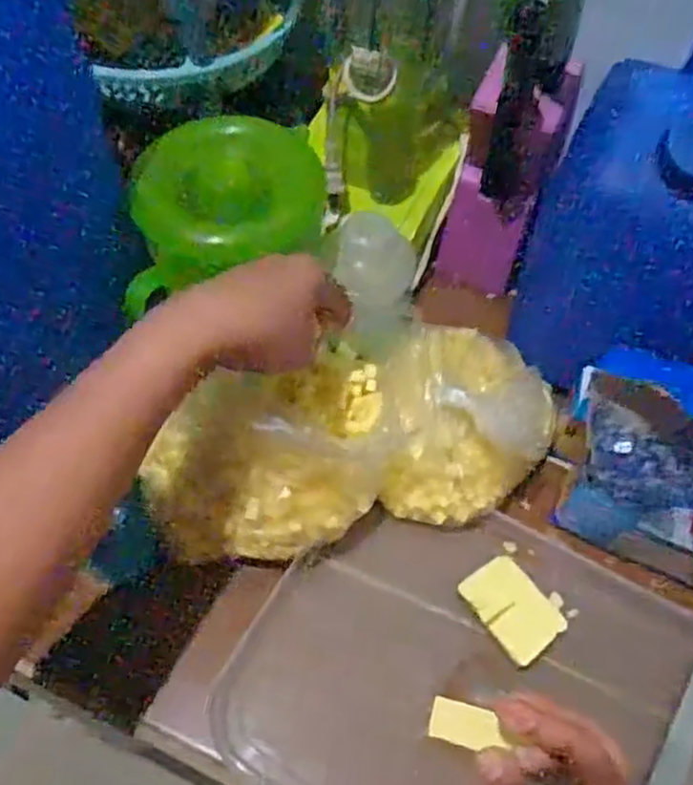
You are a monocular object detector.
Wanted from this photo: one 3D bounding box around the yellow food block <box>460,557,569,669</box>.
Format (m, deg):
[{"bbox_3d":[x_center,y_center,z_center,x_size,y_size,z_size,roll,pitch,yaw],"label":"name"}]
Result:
[{"bbox_3d":[0.114,0.150,0.514,0.043,0.014,0.066,-32,62,-20],"label":"yellow food block"}]

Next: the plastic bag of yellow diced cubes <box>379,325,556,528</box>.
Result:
[{"bbox_3d":[0.091,0.012,0.540,0.118,0.091,0.153,21,58,13],"label":"plastic bag of yellow diced cubes"}]

